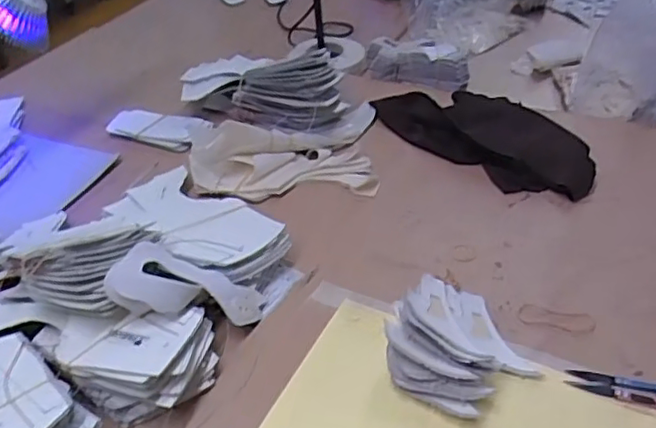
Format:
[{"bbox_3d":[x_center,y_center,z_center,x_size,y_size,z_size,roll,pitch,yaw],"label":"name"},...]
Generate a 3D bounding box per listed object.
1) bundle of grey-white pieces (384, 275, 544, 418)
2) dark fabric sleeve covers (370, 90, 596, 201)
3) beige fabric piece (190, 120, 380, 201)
[{"bbox_3d":[0.096,0.095,0.480,0.103,0.051,0.098,-3,40,2],"label":"bundle of grey-white pieces"},{"bbox_3d":[0.173,-0.097,0.719,0.108,0.039,0.264,-31,47,-28],"label":"dark fabric sleeve covers"},{"bbox_3d":[-0.051,-0.062,0.674,0.196,0.054,0.084,-4,40,1],"label":"beige fabric piece"}]

